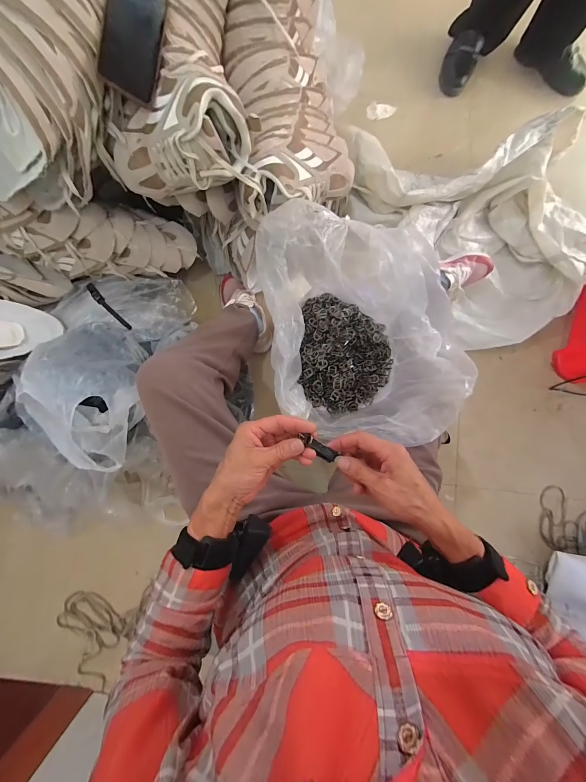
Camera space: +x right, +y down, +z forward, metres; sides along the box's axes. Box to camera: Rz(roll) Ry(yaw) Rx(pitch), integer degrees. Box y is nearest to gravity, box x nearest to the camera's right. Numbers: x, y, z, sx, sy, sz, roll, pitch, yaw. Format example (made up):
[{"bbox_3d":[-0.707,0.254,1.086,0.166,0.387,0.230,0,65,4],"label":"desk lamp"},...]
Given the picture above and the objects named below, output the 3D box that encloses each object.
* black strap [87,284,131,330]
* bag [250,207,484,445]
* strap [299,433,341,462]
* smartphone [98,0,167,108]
[{"bbox_3d":[-0.425,-0.193,0.673,0.017,0.026,0.133,-41,86,-5],"label":"black strap"},{"bbox_3d":[0.125,-0.116,0.531,0.333,0.154,0.413,-8,84,-2],"label":"bag"},{"bbox_3d":[0.029,0.064,0.330,0.046,0.009,0.015,38,87,0],"label":"strap"},{"bbox_3d":[-0.239,-0.534,0.441,0.074,0.009,0.171,7,93,-40],"label":"smartphone"}]

